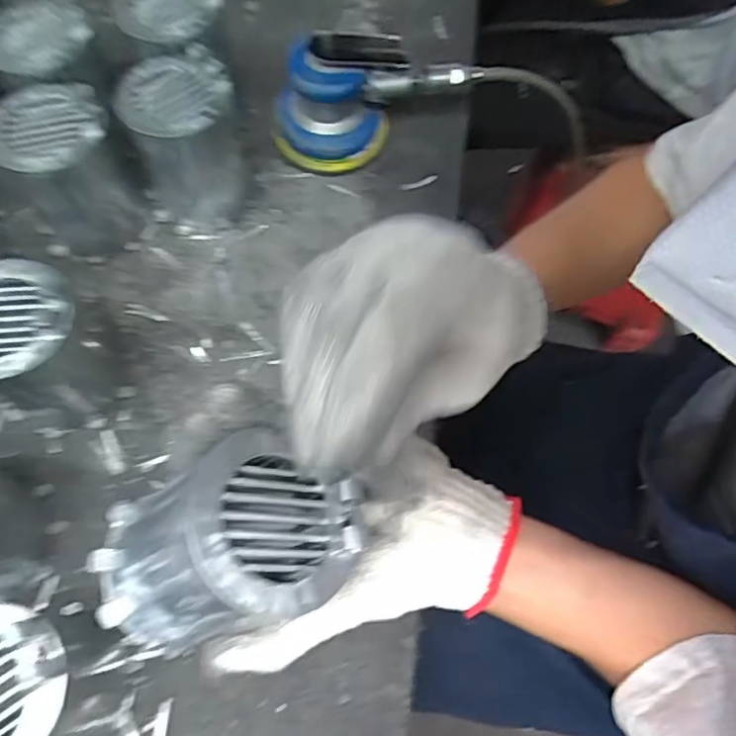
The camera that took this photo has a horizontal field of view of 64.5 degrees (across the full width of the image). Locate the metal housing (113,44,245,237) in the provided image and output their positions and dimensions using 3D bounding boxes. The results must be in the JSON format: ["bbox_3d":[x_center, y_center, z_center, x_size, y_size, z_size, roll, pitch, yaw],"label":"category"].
[{"bbox_3d":[-0.152,-0.187,0.496,0.090,0.119,0.086,0,69,-1],"label":"metal housing"}]

